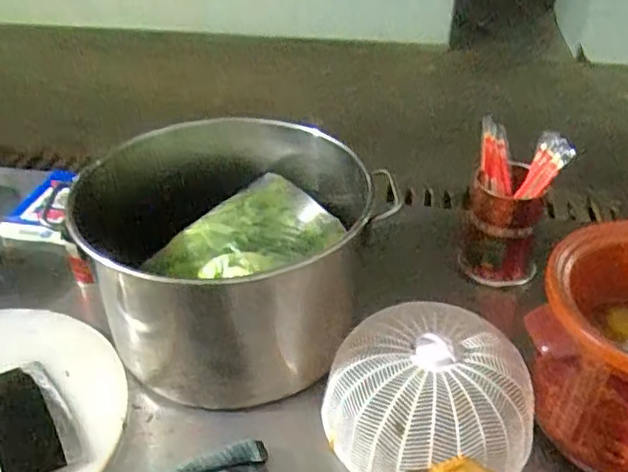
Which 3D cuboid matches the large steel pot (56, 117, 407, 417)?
[{"bbox_3d":[-0.076,0.033,0.773,0.292,0.234,0.280,8,39,12],"label":"large steel pot"}]

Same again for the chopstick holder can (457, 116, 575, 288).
[{"bbox_3d":[0.287,-0.043,0.902,0.127,0.200,0.115,8,39,12],"label":"chopstick holder can"}]

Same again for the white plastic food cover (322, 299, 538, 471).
[{"bbox_3d":[0.124,0.171,0.703,0.230,0.102,0.218,2,38,5],"label":"white plastic food cover"}]

